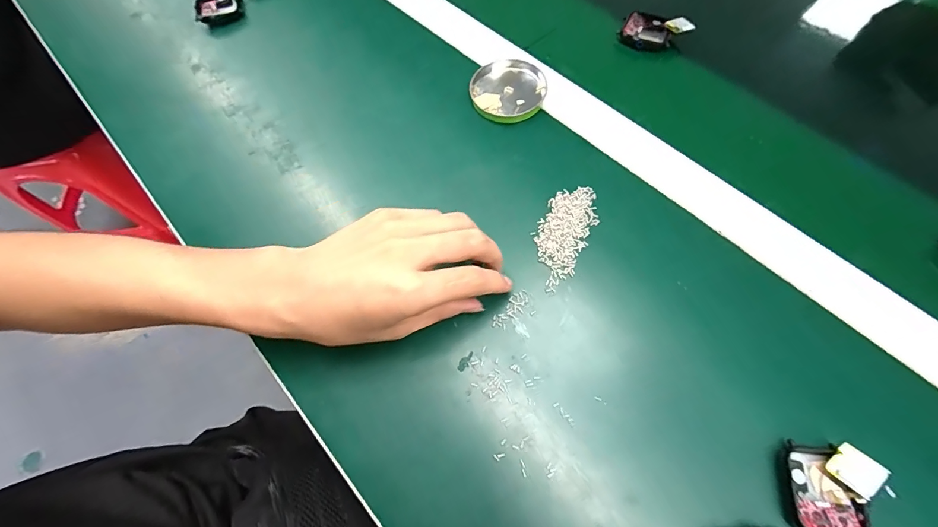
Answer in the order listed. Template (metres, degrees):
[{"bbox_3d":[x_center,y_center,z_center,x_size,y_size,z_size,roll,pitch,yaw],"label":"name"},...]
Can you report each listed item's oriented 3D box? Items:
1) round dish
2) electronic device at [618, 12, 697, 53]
[{"bbox_3d":[0.036,-0.153,0.362,0.067,0.008,0.064,-1,66,2],"label":"round dish"},{"bbox_3d":[0.175,-0.218,0.386,0.061,0.016,0.035,17,68,10],"label":"electronic device"}]

